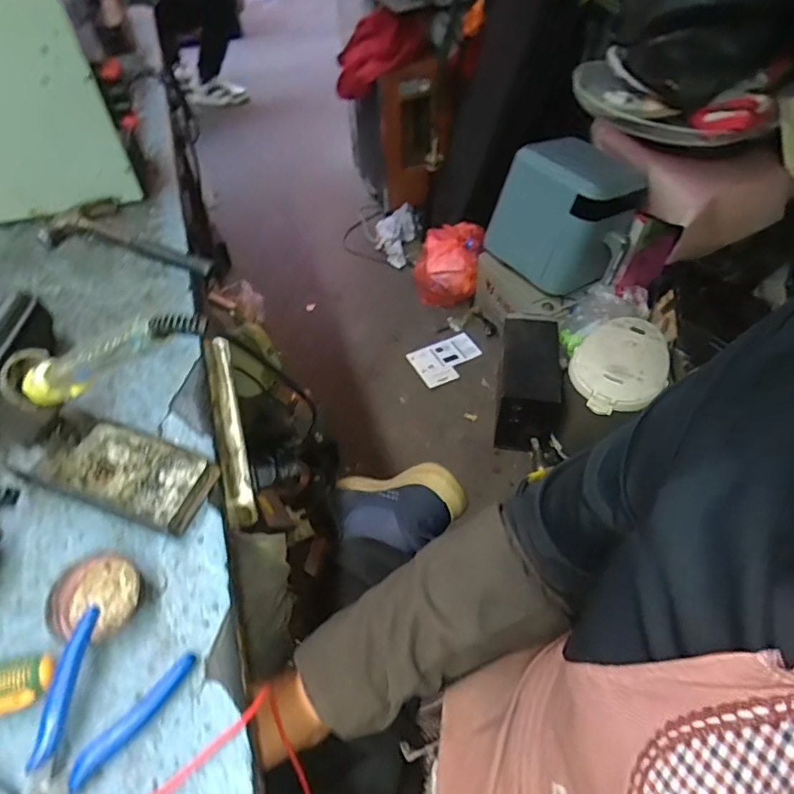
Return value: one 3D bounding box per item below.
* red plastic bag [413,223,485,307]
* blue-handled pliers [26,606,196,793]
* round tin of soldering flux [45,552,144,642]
[{"bbox_3d":[0.166,-0.433,1.715,0.212,0.201,0.188,6,51,5],"label":"red plastic bag"},{"bbox_3d":[-0.206,0.199,0.333,0.077,0.019,0.121,31,58,23],"label":"blue-handled pliers"},{"bbox_3d":[-0.216,0.146,0.375,0.057,0.020,0.058,0,51,0],"label":"round tin of soldering flux"}]

